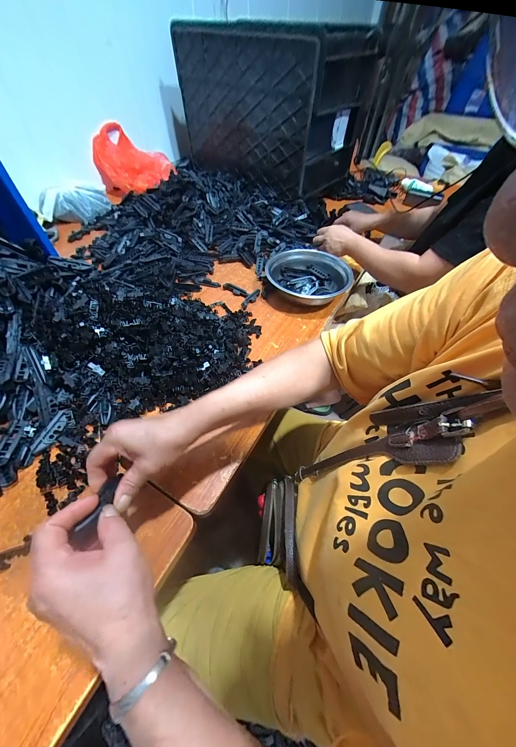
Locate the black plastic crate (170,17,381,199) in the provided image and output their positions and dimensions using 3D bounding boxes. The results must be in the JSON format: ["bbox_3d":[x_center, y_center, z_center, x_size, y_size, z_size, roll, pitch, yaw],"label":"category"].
[{"bbox_3d":[0.038,-1.048,1.007,0.429,0.376,0.679,-35,62,-26],"label":"black plastic crate"}]

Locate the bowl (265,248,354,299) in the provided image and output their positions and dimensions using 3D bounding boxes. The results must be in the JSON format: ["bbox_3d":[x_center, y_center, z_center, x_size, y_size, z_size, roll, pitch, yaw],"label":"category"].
[{"bbox_3d":[0.123,-0.241,0.638,0.197,0.066,0.208,1,52,-2],"label":"bowl"}]

